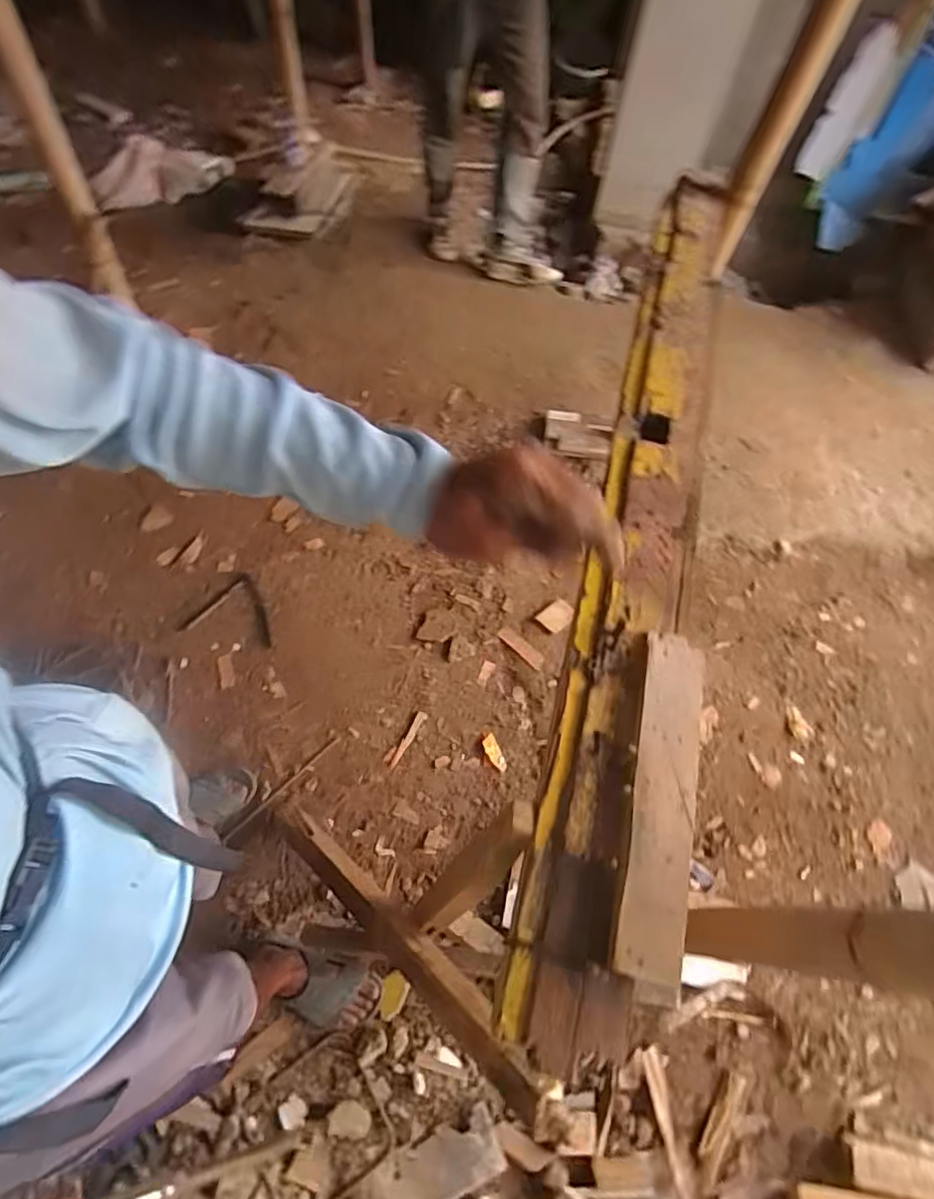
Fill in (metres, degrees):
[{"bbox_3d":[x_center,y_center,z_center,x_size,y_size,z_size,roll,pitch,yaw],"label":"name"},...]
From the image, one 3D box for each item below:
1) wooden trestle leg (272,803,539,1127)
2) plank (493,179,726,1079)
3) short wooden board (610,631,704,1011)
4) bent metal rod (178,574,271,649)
[{"bbox_3d":[-0.135,0.508,0.959,0.061,0.085,0.736,-44,30,-23],"label":"wooden trestle leg"},{"bbox_3d":[0.247,-0.154,0.803,0.125,0.041,1.284,14,61,6],"label":"plank"},{"bbox_3d":[0.193,0.187,0.588,0.061,0.015,0.344,13,61,5],"label":"short wooden board"},{"bbox_3d":[-0.587,0.018,1.522,0.227,0.028,0.169,8,61,2],"label":"bent metal rod"}]

